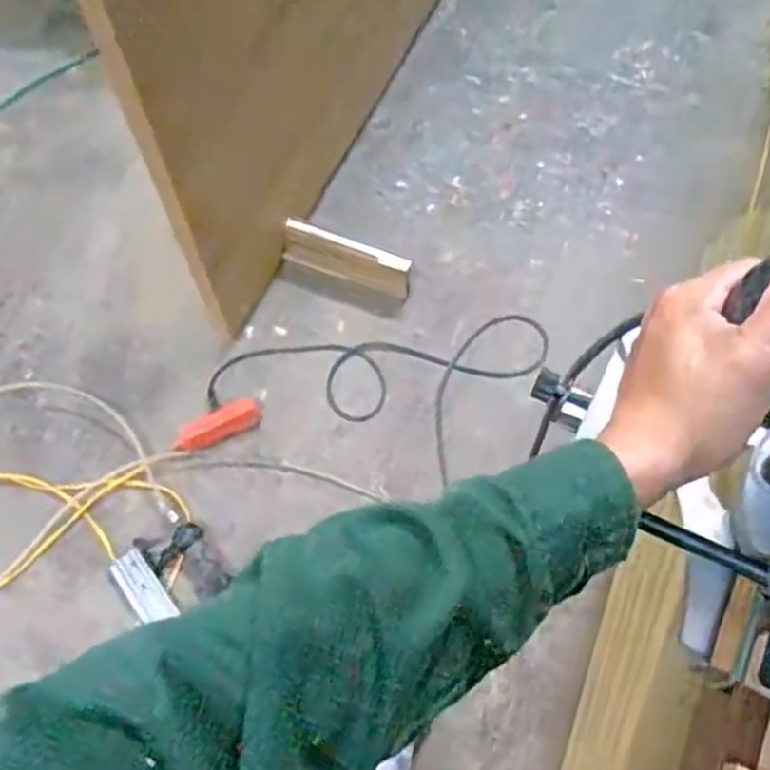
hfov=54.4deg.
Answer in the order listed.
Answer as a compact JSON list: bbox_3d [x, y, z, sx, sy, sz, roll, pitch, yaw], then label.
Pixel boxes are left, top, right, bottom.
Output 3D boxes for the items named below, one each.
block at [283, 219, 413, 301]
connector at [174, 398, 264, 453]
[{"bbox_3d":[-0.079,-0.264,1.583,0.289,0.057,0.086,20,67,-6],"label":"block"},{"bbox_3d":[-0.329,0.081,1.478,0.177,0.035,0.066,-29,65,-11],"label":"connector"}]

